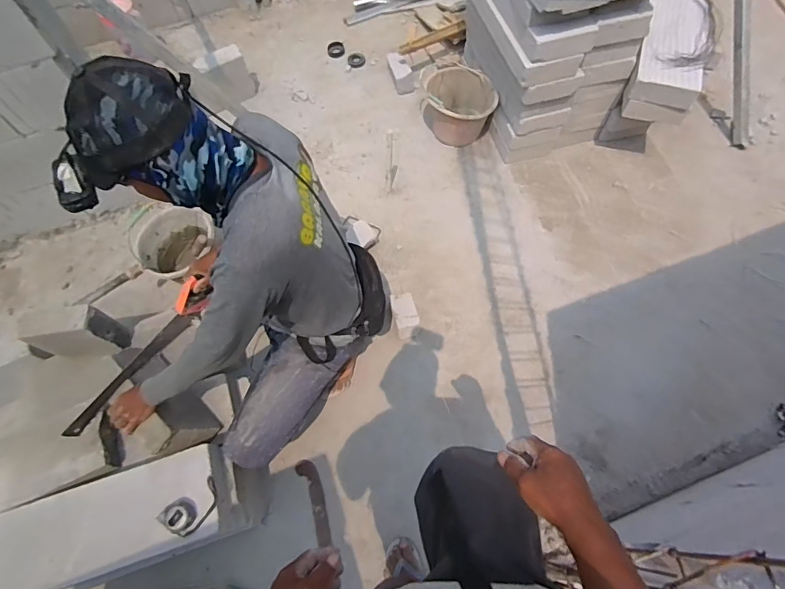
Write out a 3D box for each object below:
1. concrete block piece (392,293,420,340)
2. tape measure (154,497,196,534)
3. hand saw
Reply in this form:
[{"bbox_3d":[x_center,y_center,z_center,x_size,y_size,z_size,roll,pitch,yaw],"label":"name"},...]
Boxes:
[{"bbox_3d":[0.043,0.073,1.468,0.074,0.099,0.124,-11,64,-4],"label":"concrete block piece"},{"bbox_3d":[-0.489,0.503,0.997,0.069,0.039,0.065,33,69,17],"label":"tape measure"},{"bbox_3d":[-0.635,0.162,1.096,0.038,0.099,0.494,42,90,20],"label":"hand saw"}]

